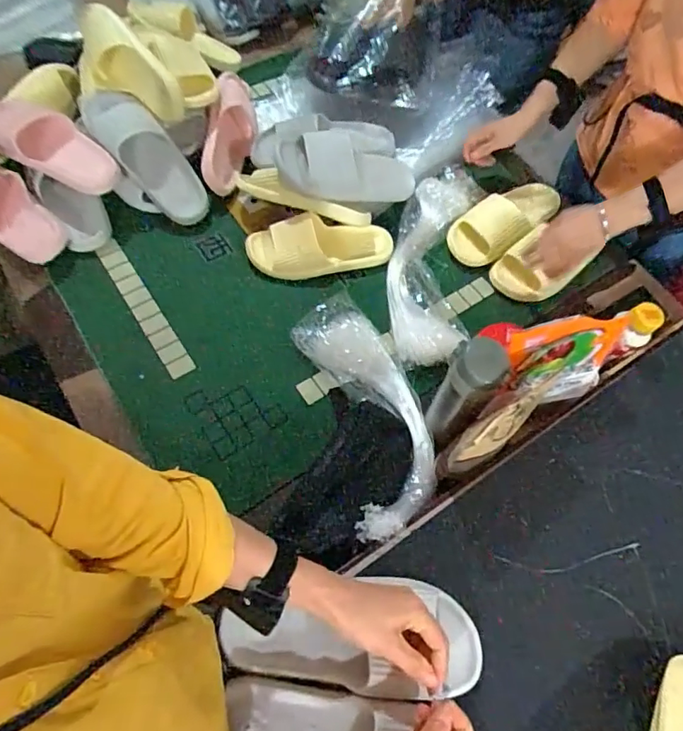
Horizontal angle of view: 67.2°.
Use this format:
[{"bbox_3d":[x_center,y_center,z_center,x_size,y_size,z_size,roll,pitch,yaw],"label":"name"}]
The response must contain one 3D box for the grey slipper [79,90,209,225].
[{"bbox_3d":[-0.346,-0.371,0.916,0.264,0.085,0.091,49,62,-23],"label":"grey slipper"}]

